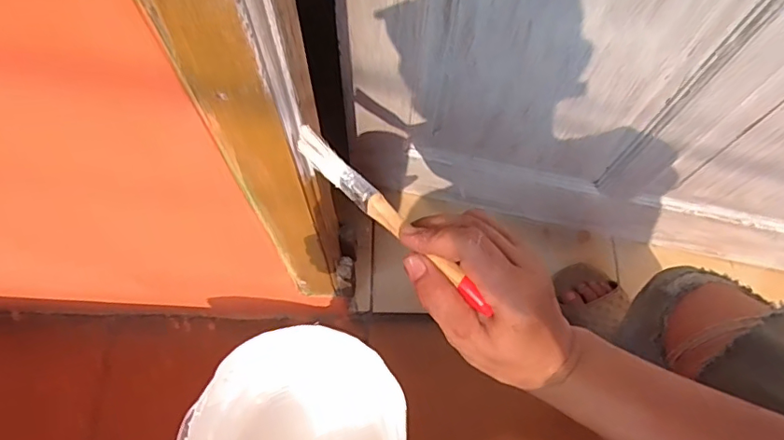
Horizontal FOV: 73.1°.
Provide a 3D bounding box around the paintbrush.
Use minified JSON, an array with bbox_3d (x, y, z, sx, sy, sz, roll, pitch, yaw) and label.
[{"bbox_3d":[-0.002,-0.002,0.321,0.156,0.015,0.014,43,73,13],"label":"paintbrush"}]

